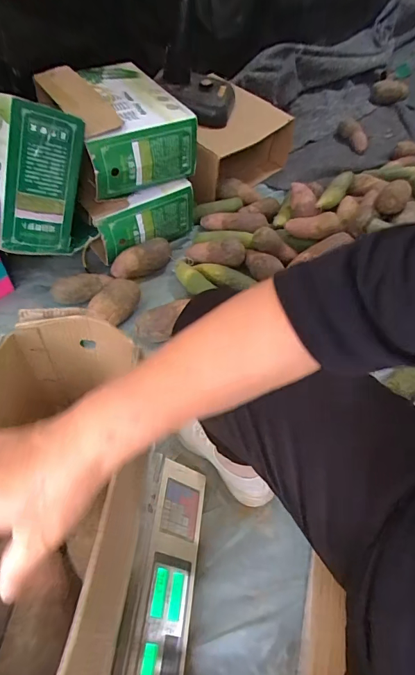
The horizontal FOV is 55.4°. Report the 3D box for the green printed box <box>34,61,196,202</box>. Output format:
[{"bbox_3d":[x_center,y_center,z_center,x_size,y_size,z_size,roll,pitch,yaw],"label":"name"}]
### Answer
[{"bbox_3d":[-0.222,-0.511,0.943,0.255,0.138,0.348,-27,61,-23],"label":"green printed box"}]

